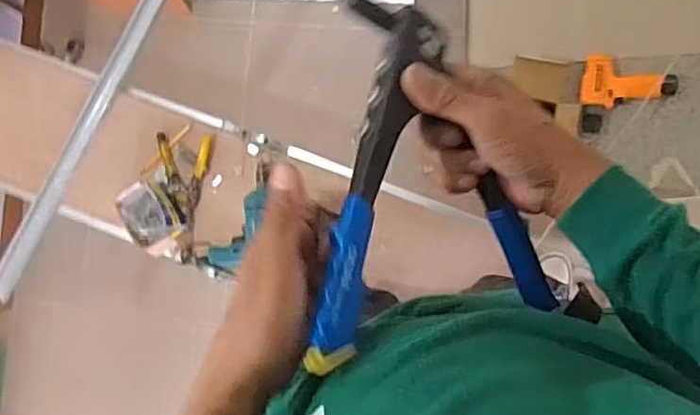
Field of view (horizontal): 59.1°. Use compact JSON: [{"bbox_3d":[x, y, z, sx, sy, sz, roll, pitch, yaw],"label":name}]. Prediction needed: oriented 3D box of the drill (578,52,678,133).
[{"bbox_3d":[0.639,-0.257,1.420,0.212,0.051,0.176,3,90,8],"label":"drill"}]

